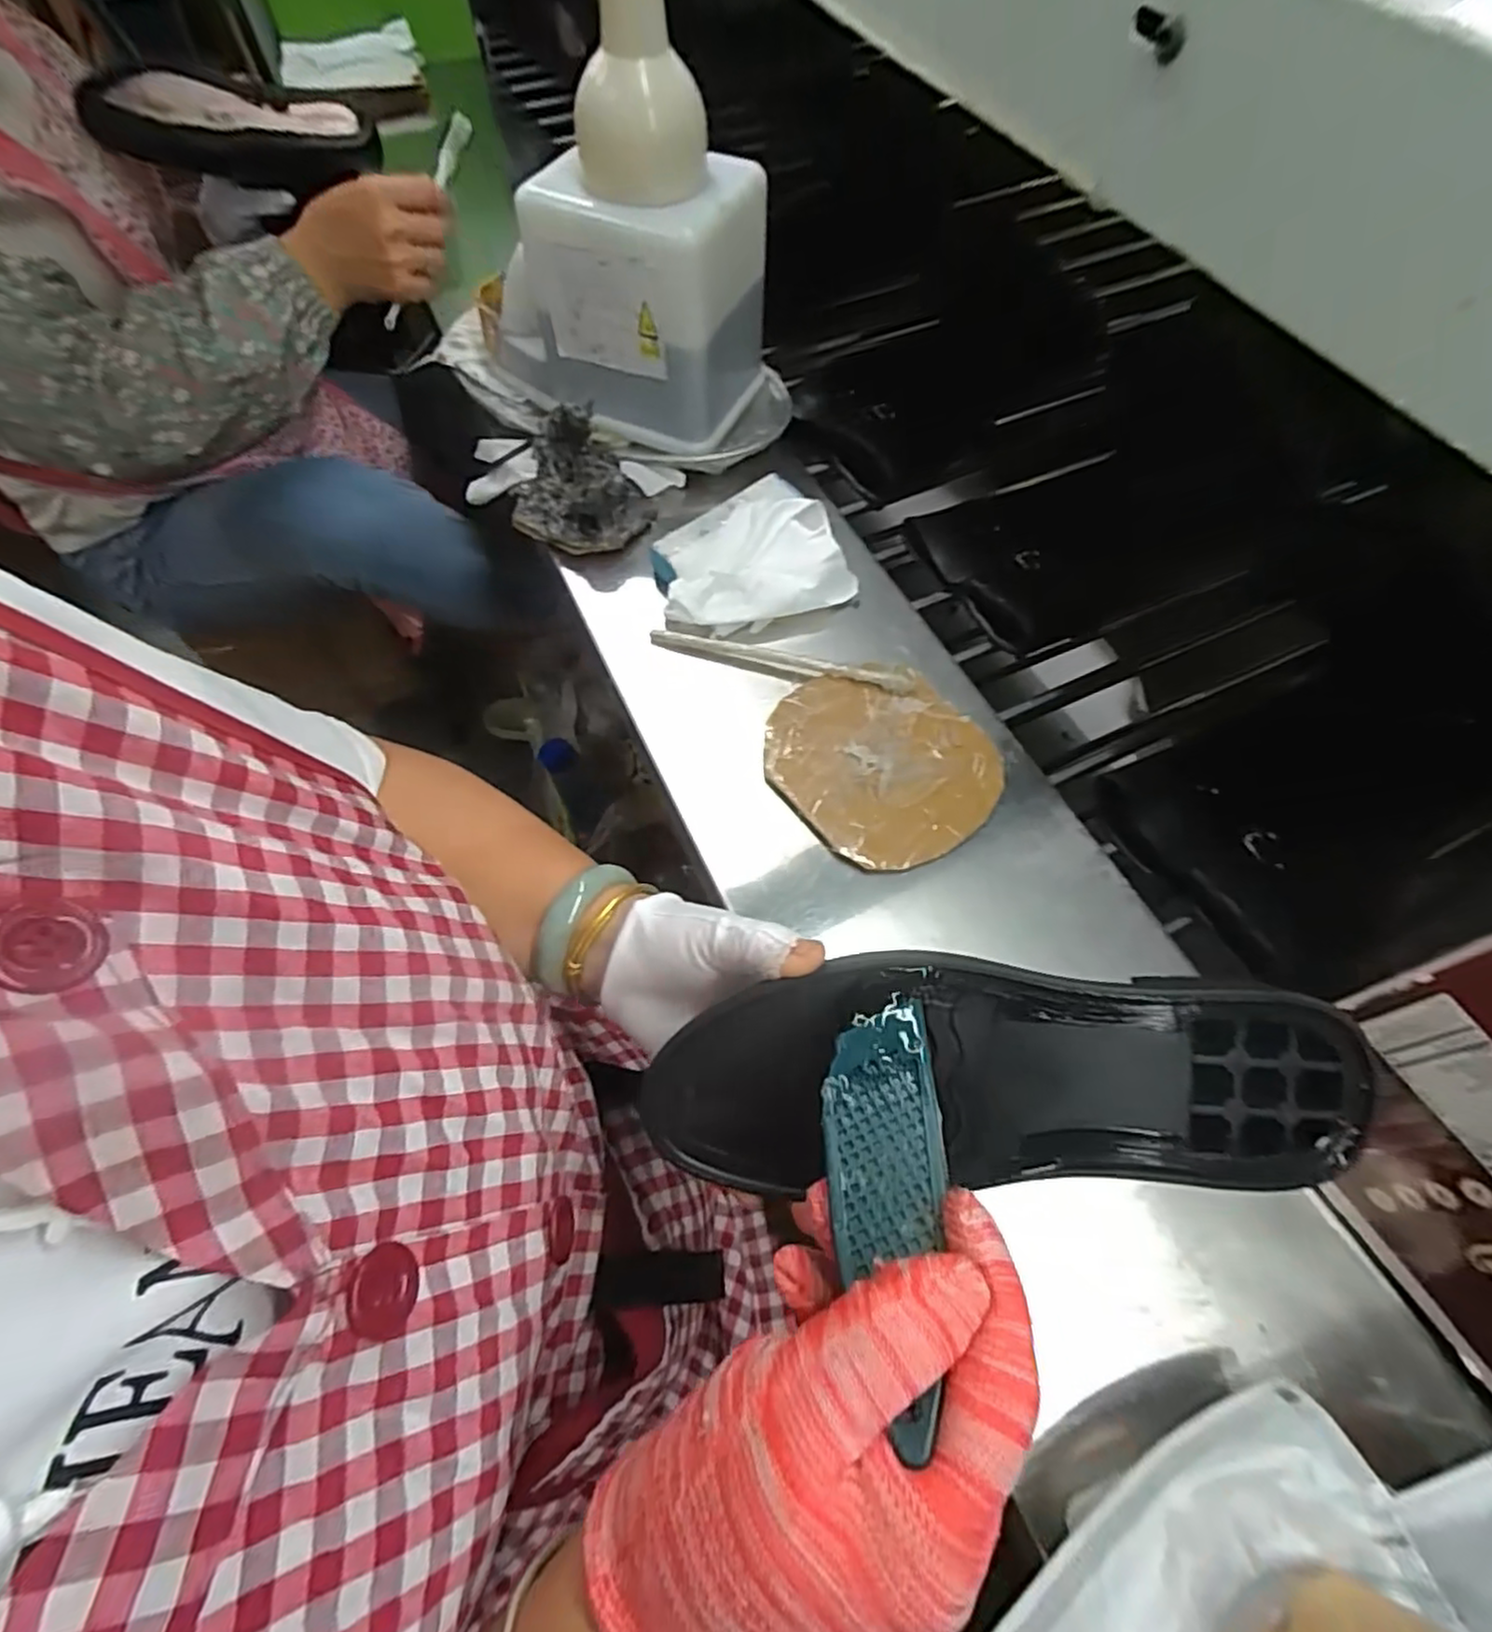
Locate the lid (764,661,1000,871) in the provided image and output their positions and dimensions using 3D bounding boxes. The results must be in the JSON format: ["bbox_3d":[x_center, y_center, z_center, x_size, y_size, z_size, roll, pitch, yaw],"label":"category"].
[{"bbox_3d":[0.091,-0.038,0.479,0.136,0.017,0.149,0,63,0],"label":"lid"}]

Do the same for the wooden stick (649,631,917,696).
[{"bbox_3d":[0.025,-0.113,0.510,0.194,0.007,0.015,12,64,6],"label":"wooden stick"}]

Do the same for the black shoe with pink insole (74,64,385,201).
[{"bbox_3d":[-0.506,-0.689,0.707,0.254,0.086,0.064,-20,64,-28],"label":"black shoe with pink insole"}]

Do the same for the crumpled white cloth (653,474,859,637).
[{"bbox_3d":[-0.002,-0.202,0.548,0.141,0.039,0.128,-20,65,-10],"label":"crumpled white cloth"}]

